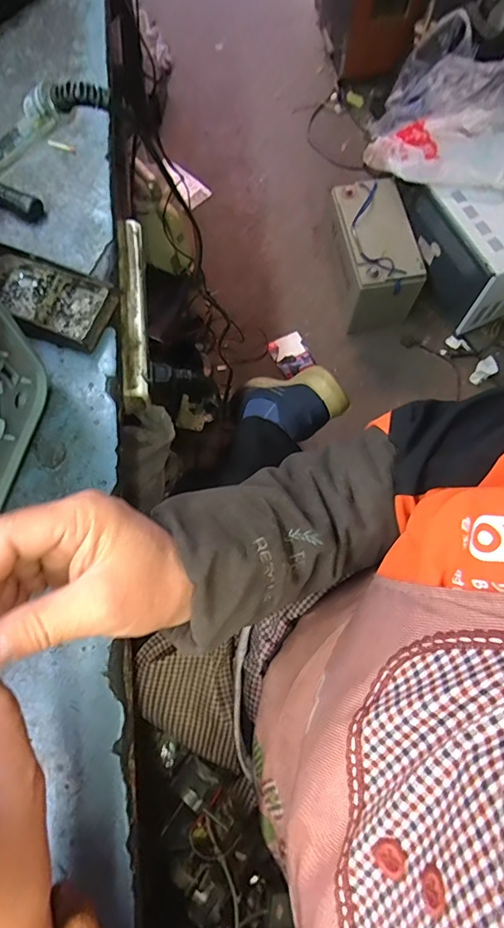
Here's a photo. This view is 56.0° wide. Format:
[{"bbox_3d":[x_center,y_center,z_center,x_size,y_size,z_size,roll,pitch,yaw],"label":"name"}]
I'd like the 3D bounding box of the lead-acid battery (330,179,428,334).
[{"bbox_3d":[0.325,-0.578,1.275,0.193,0.177,0.353,-7,72,-3],"label":"lead-acid battery"}]

